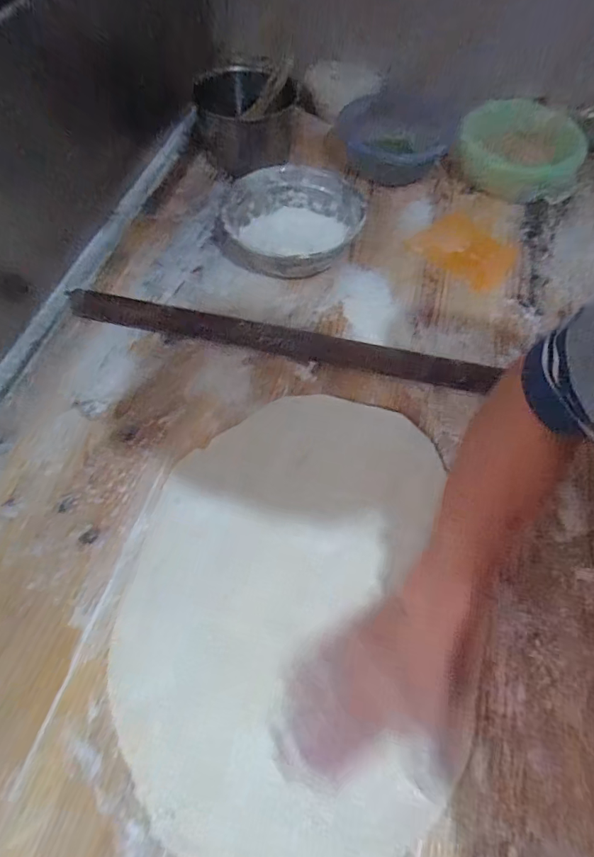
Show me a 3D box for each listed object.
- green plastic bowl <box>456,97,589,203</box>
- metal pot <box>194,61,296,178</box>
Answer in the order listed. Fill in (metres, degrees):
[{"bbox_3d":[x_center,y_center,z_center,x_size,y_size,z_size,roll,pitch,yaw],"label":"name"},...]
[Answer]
[{"bbox_3d":[0.368,-0.463,0.709,0.197,0.070,0.189,12,62,4],"label":"green plastic bowl"},{"bbox_3d":[-0.086,-0.534,0.728,0.162,0.110,0.161,-2,62,-3],"label":"metal pot"}]

